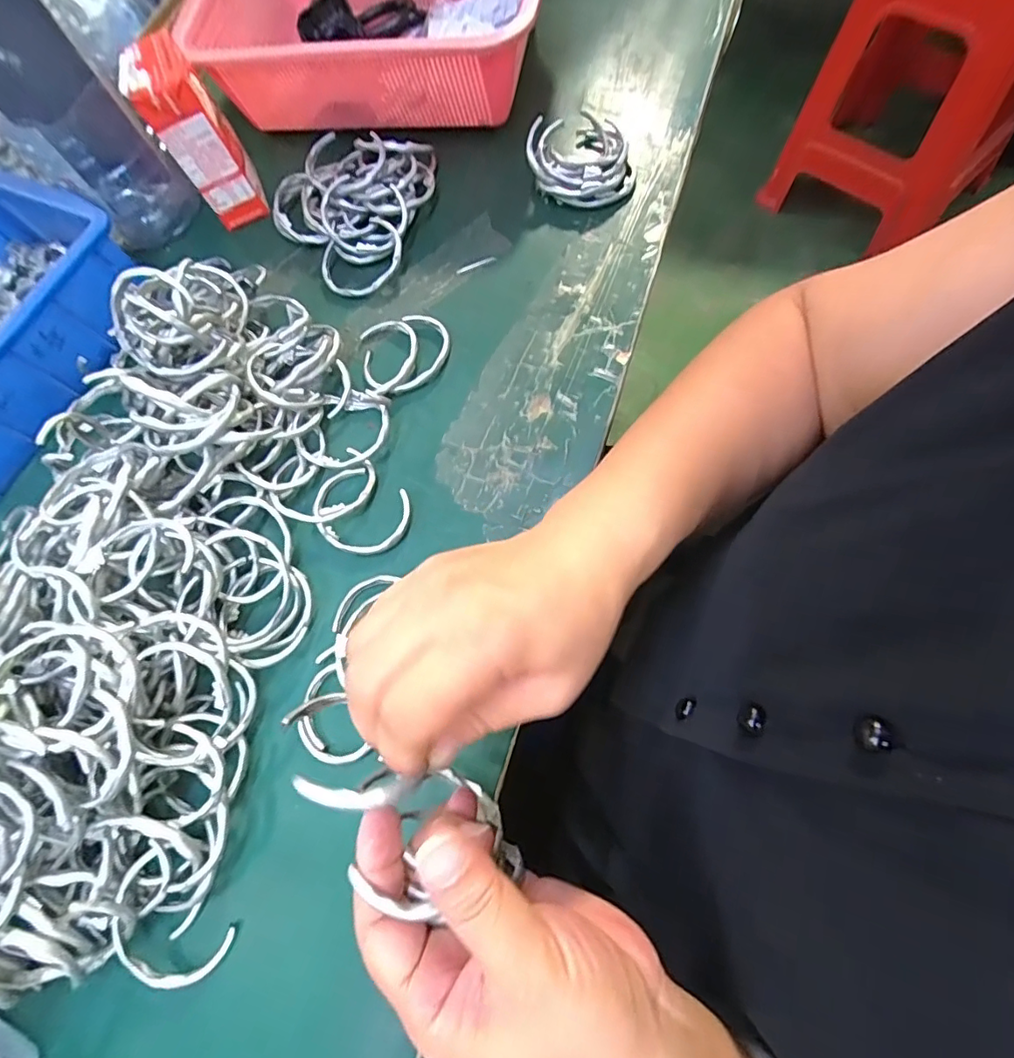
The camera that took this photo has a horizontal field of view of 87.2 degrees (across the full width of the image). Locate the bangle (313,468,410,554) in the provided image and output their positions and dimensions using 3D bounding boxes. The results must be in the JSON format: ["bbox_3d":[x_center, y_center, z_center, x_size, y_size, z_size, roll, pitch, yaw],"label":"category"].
[{"bbox_3d":[-0.095,-0.010,0.345,0.064,0.010,0.052,29,79,13],"label":"bangle"}]

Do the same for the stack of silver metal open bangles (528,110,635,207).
[{"bbox_3d":[0.055,-0.287,0.416,0.075,0.033,0.074,-13,69,3],"label":"stack of silver metal open bangles"}]

